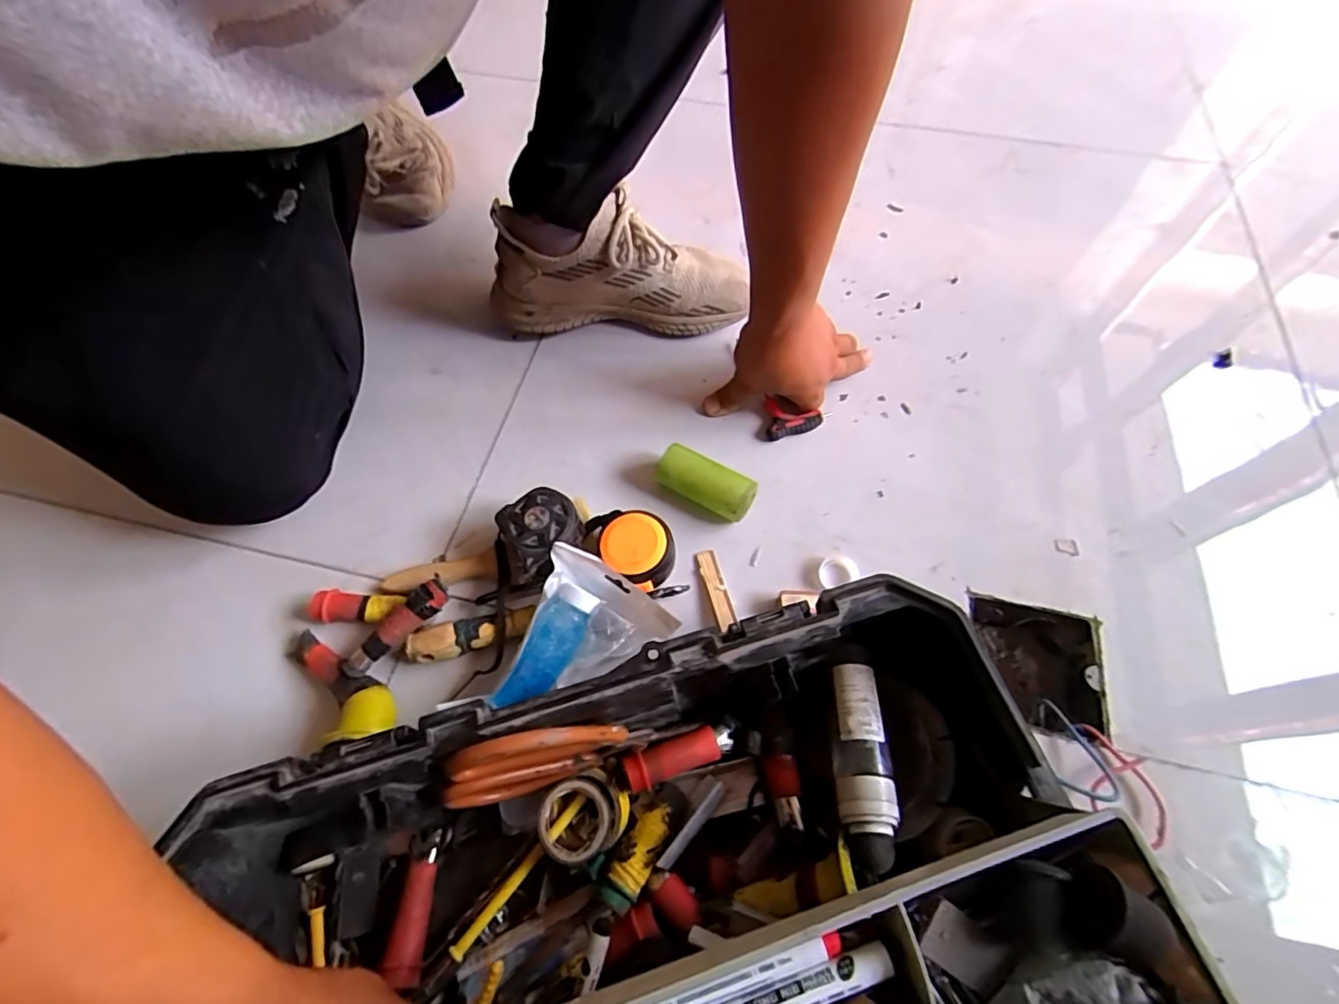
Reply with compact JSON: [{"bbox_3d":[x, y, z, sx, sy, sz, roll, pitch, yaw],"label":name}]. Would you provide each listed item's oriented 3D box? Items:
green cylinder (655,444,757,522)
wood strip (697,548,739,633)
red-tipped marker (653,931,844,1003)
[{"bbox_3d":[0.032,-0.014,0.521,0.090,0.038,0.040,26,63,15],"label":"green cylinder"},{"bbox_3d":[0.041,0.075,0.489,0.017,0.008,0.073,-14,61,-7],"label":"wood strip"},{"bbox_3d":[0.003,0.189,0.212,0.130,0.009,0.009,-19,64,-2],"label":"red-tipped marker"}]

